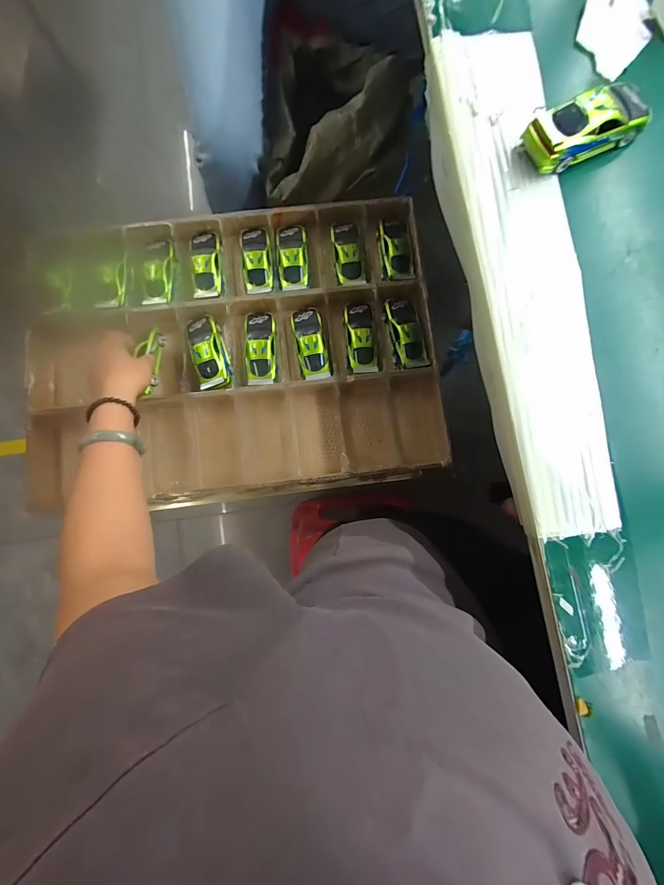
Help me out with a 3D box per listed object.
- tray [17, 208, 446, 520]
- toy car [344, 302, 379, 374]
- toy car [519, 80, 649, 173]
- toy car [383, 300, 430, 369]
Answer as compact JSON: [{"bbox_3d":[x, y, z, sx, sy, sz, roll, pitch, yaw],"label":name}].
[{"bbox_3d":[-0.140,-0.149,0.572,0.615,0.052,0.469,-7,83,-1],"label":"tray"},{"bbox_3d":[0.049,-0.172,0.568,0.051,0.034,0.125,-4,83,-1],"label":"toy car"},{"bbox_3d":[0.262,-0.323,0.348,0.119,0.032,0.049,-25,84,-3],"label":"toy car"},{"bbox_3d":[0.123,-0.182,0.568,0.054,0.036,0.121,-15,84,-2],"label":"toy car"}]

